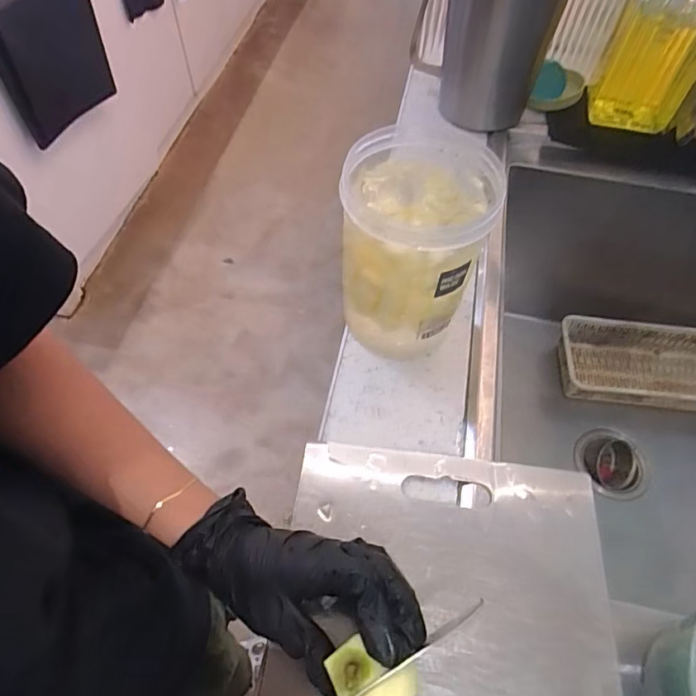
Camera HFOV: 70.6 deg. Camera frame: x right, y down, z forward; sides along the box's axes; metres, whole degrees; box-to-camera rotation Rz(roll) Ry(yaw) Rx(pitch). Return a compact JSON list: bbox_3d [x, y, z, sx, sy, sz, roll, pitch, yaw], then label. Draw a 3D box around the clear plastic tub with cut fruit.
[{"bbox_3d":[0.053,-0.082,0.426,0.111,0.160,0.123,10,57,4],"label":"clear plastic tub with cut fruit"}]

